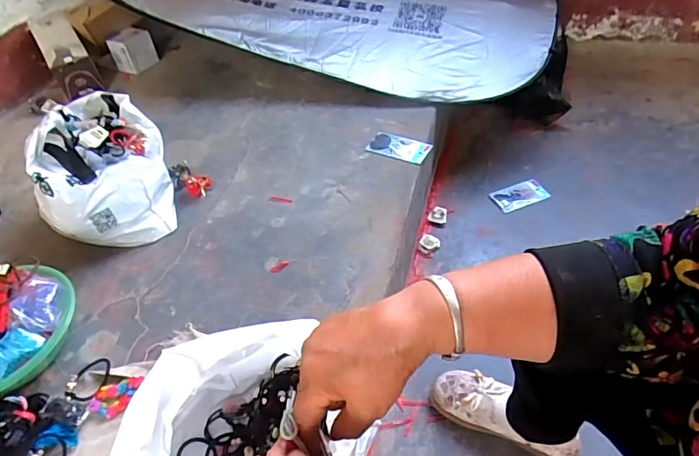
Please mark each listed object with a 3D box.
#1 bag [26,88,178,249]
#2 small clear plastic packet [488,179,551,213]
[{"bbox_3d":[-0.487,-0.138,0.933,0.199,0.201,0.326,-14,46,-7],"label":"bag"},{"bbox_3d":[0.433,-0.083,1.162,0.130,0.012,0.074,-22,56,-4],"label":"small clear plastic packet"}]

